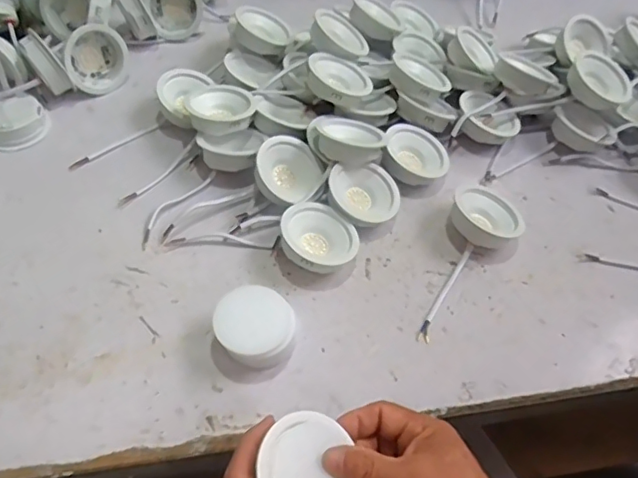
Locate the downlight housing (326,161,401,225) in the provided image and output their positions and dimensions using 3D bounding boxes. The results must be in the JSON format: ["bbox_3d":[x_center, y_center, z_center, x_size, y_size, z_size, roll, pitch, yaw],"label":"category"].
[{"bbox_3d":[0.043,-0.042,0.543,0.068,0.041,0.071,9,53,2],"label":"downlight housing"}]

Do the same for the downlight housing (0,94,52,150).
[{"bbox_3d":[-0.317,-0.120,0.581,0.067,0.024,0.060,-24,58,-21],"label":"downlight housing"}]

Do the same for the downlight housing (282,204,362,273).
[{"bbox_3d":[-0.003,0.001,0.507,0.068,0.028,0.068,43,49,6],"label":"downlight housing"}]

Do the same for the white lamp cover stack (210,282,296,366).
[{"bbox_3d":[-0.051,0.072,0.447,0.060,0.040,0.061,33,57,19],"label":"white lamp cover stack"}]

